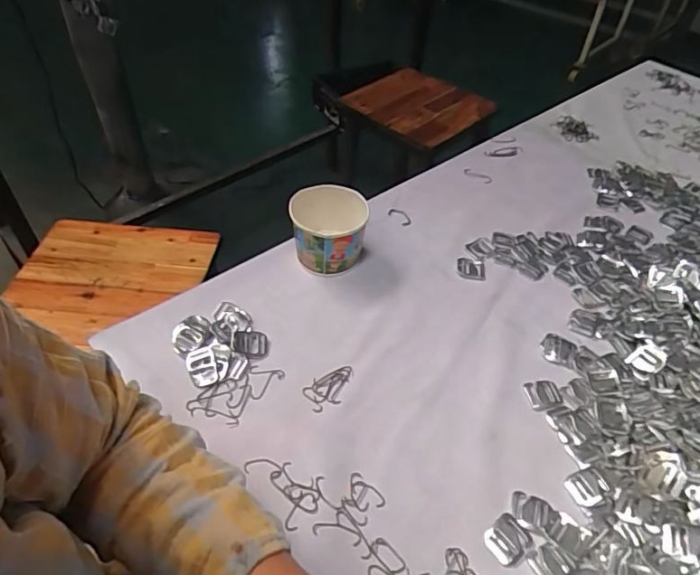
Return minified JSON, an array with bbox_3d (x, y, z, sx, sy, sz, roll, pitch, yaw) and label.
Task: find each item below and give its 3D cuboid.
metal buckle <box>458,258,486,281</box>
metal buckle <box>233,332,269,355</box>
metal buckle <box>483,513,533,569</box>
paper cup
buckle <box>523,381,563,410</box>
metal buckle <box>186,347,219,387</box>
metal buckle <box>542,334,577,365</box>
[{"bbox_3d":[0.151,-0.024,0.638,0.034,0.007,0.032,7,46,4],"label":"metal buckle"},{"bbox_3d":[-0.104,0.060,0.542,0.037,0.004,0.032,11,55,-22],"label":"metal buckle"},{"bbox_3d":[0.131,0.209,0.424,0.036,0.005,0.031,-29,54,-27],"label":"metal buckle"},{"bbox_3d":[-0.026,-0.066,0.622,0.086,0.081,0.088,0,46,-3],"label":"paper cup"},{"bbox_3d":[0.198,0.109,0.523,0.034,0.004,0.032,-4,47,-6],"label":"buckle"},{"bbox_3d":[-0.149,0.081,0.519,0.029,0.006,0.041,-28,67,-15],"label":"metal buckle"},{"bbox_3d":[0.228,0.067,0.561,0.034,0.004,0.035,26,50,20],"label":"metal buckle"}]

